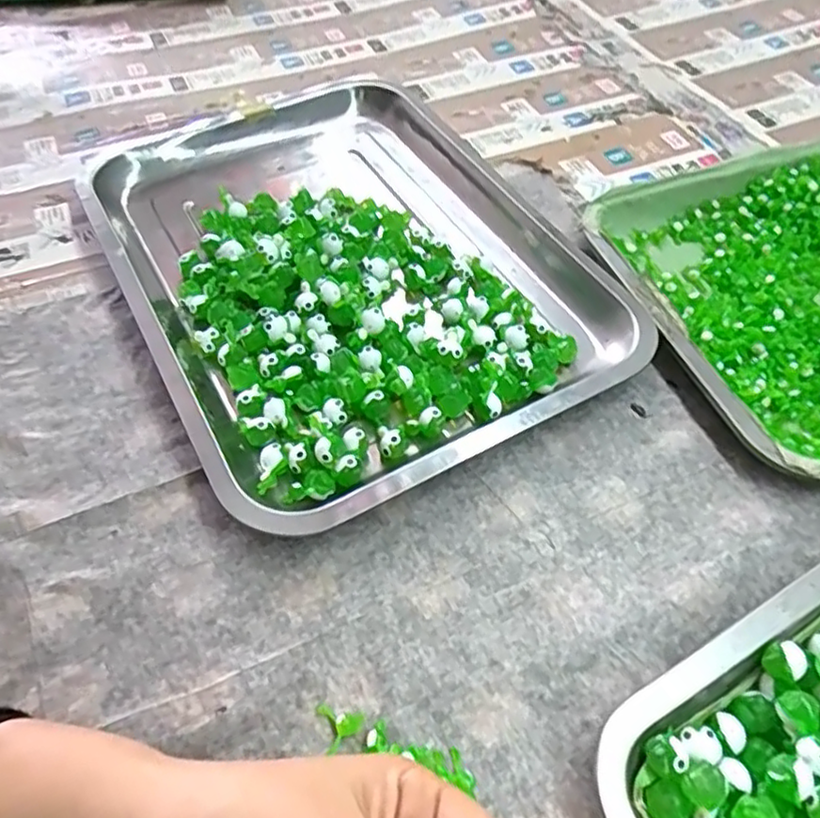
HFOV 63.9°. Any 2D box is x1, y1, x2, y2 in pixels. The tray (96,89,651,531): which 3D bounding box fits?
[{"bbox_3d":[-0.046,-0.098,0.430,0.257,0.029,0.347,-25,57,-17],"label":"tray"}]

